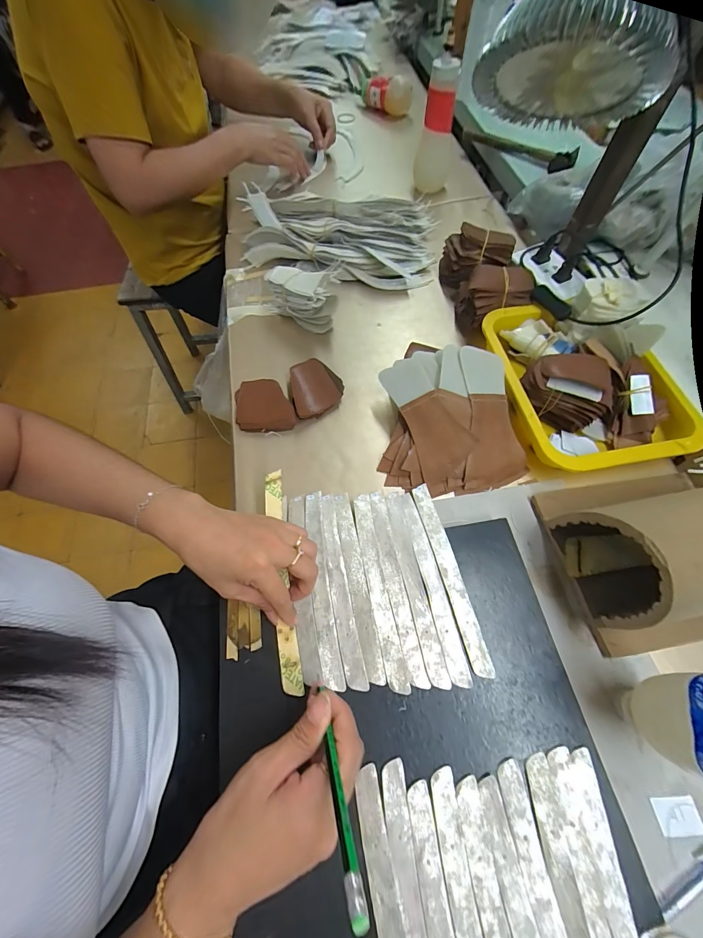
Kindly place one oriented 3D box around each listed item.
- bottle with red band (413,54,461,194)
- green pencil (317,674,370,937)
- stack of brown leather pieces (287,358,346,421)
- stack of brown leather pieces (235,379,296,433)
[{"bbox_3d":[0.163,-0.642,0.650,0.066,0.167,0.065,11,65,7],"label":"bottle with red band"},{"bbox_3d":[-0.011,0.178,0.206,0.008,0.138,0.006,-22,100,-9],"label":"green pencil"},{"bbox_3d":[-0.051,-0.111,0.468,0.069,0.020,0.086,-19,65,-8],"label":"stack of brown leather pieces"},{"bbox_3d":[-0.118,-0.086,0.464,0.073,0.016,0.087,-14,64,-5],"label":"stack of brown leather pieces"}]

